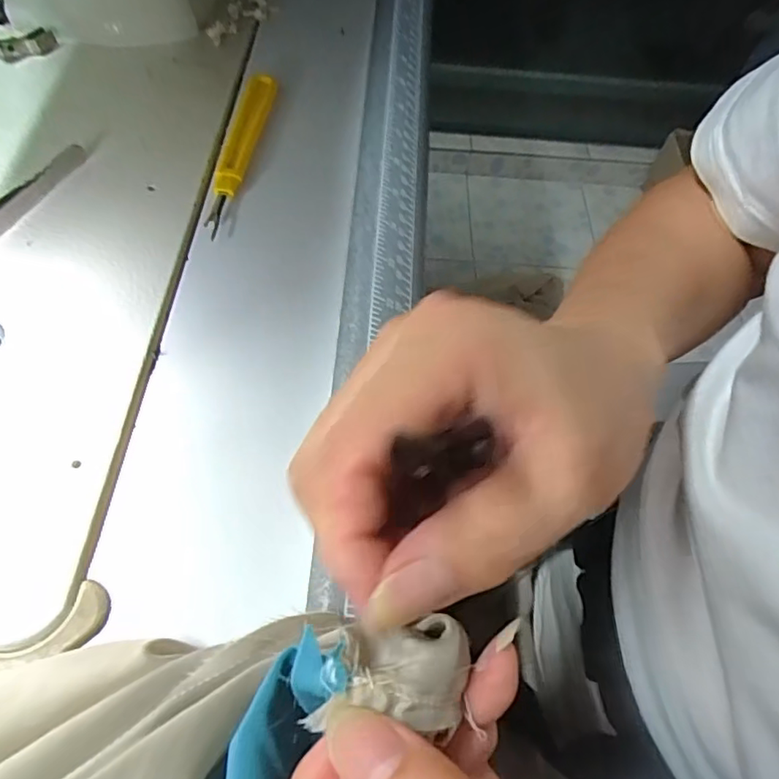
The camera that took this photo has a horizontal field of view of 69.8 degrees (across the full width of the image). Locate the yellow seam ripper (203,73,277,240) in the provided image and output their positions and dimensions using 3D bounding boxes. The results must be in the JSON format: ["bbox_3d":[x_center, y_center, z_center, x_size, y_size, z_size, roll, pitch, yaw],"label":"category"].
[{"bbox_3d":[-0.079,-0.130,0.297,0.015,0.013,0.123,6,59,0],"label":"yellow seam ripper"}]

